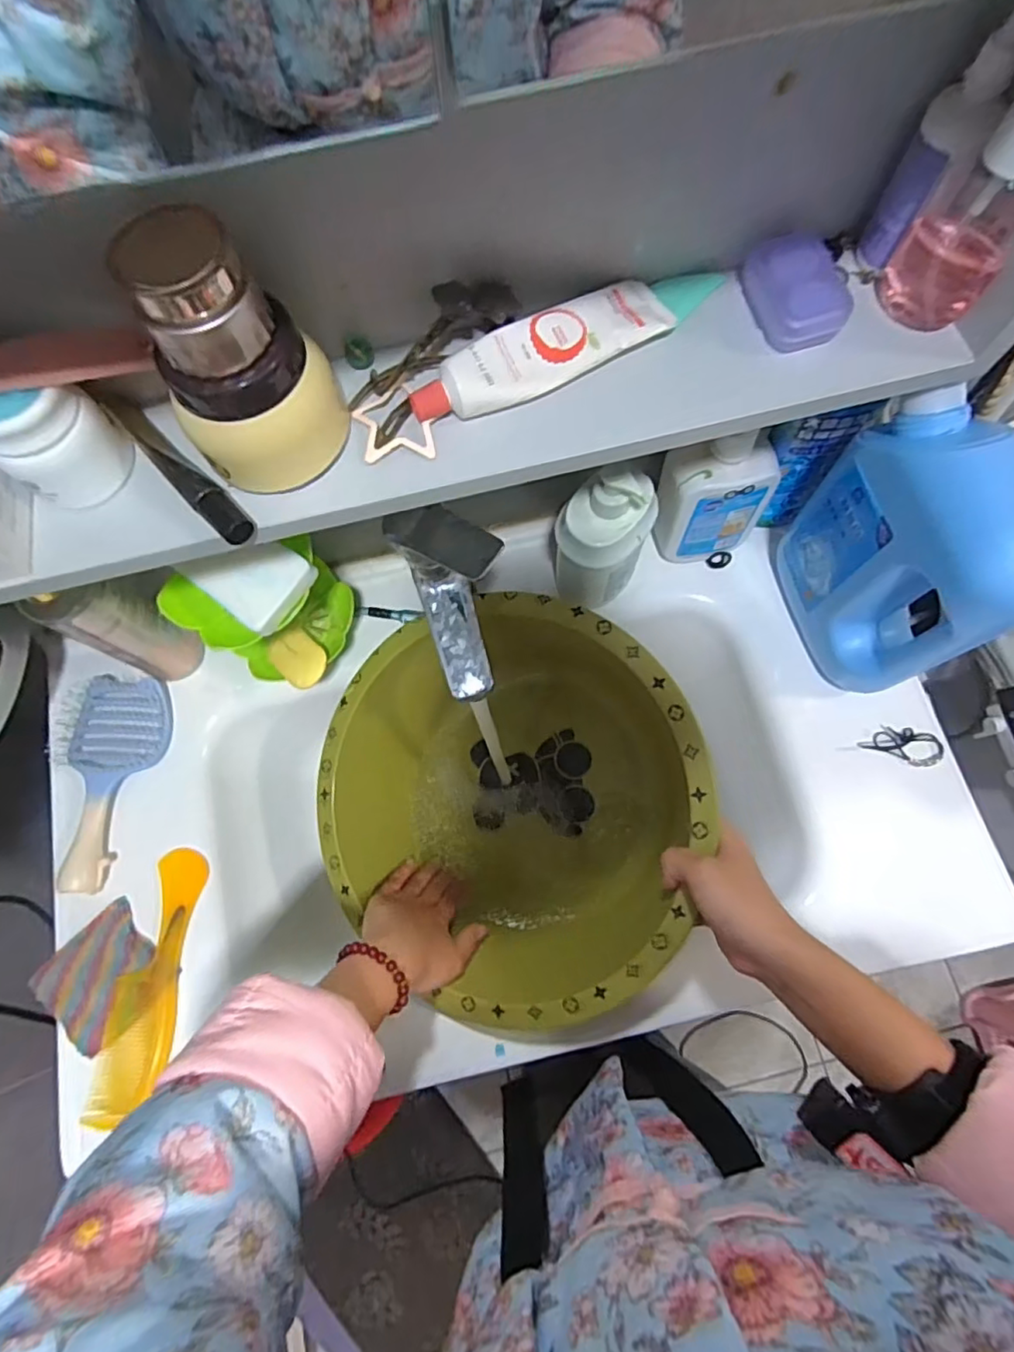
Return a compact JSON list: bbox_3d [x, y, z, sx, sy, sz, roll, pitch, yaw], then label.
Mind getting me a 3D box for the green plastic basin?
[{"bbox_3d":[0.007,0.112,0.540,0.335,0.137,0.335,-2,84,22],"label":"green plastic basin"}]

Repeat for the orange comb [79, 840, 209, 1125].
[{"bbox_3d":[-0.295,0.253,0.503,0.057,0.008,0.206,8,73,4],"label":"orange comb"}]

